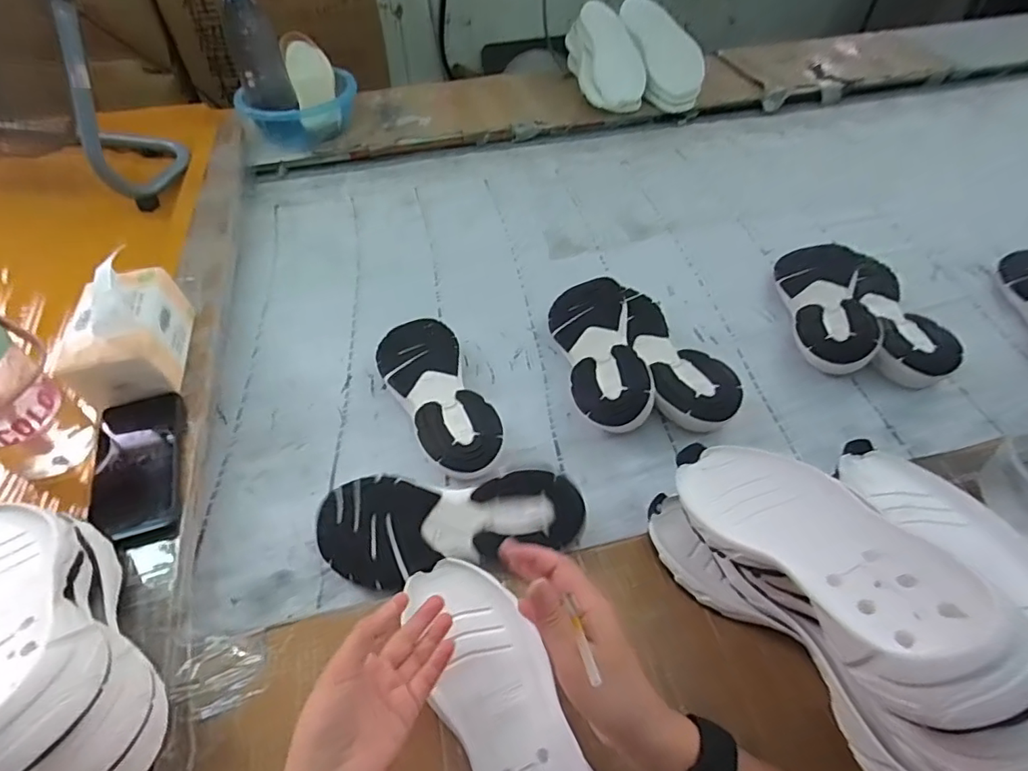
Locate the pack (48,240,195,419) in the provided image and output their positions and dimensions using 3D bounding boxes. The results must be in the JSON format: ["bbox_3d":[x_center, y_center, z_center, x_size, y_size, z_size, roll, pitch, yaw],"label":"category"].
[{"bbox_3d":[-0.438,-0.066,0.609,0.097,0.137,0.146,-11,49,-10],"label":"pack"}]

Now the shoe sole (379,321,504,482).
[{"bbox_3d":[-0.090,0.006,0.649,0.102,0.044,0.260,-21,51,-18],"label":"shoe sole"}]

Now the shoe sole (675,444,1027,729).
[{"bbox_3d":[0.205,0.108,0.377,0.089,0.056,0.268,-11,19,-10],"label":"shoe sole"}]

